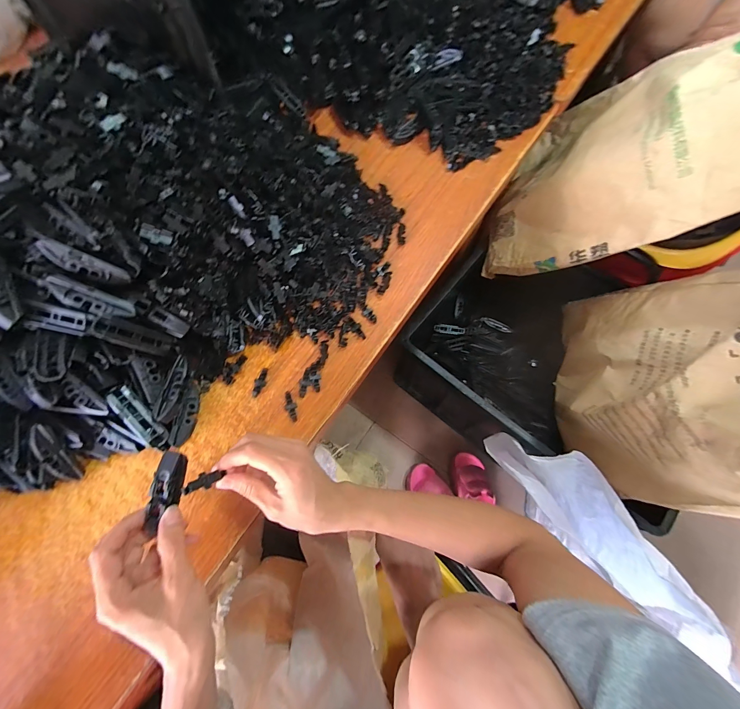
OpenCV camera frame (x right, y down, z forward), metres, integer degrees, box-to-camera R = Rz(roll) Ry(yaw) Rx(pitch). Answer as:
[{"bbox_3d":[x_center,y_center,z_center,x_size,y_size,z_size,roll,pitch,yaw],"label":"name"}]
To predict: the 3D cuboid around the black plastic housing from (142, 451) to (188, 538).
[{"bbox_3d":[-0.172,0.116,0.283,0.017,0.019,0.065,16,85,5],"label":"black plastic housing"}]

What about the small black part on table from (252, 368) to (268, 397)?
[{"bbox_3d":[-0.129,0.033,0.395,0.013,0.004,0.035,22,72,8],"label":"small black part on table"}]

